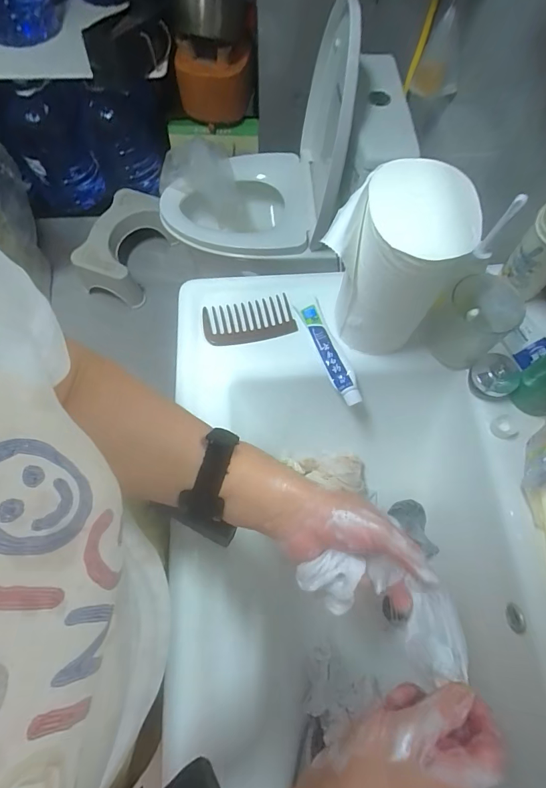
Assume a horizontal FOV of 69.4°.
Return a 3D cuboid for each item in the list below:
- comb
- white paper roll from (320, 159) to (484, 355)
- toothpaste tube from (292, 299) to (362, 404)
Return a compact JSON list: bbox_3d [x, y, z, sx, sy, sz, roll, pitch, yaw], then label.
[{"bbox_3d":[-0.033,-0.097,0.528,0.118,0.004,0.065,-11,68,-5],"label":"comb"},{"bbox_3d":[0.129,-0.135,0.436,0.109,0.183,0.116,0,68,0],"label":"white paper roll"},{"bbox_3d":[0.074,-0.055,0.504,0.030,0.017,0.144,-21,70,-9],"label":"toothpaste tube"}]

